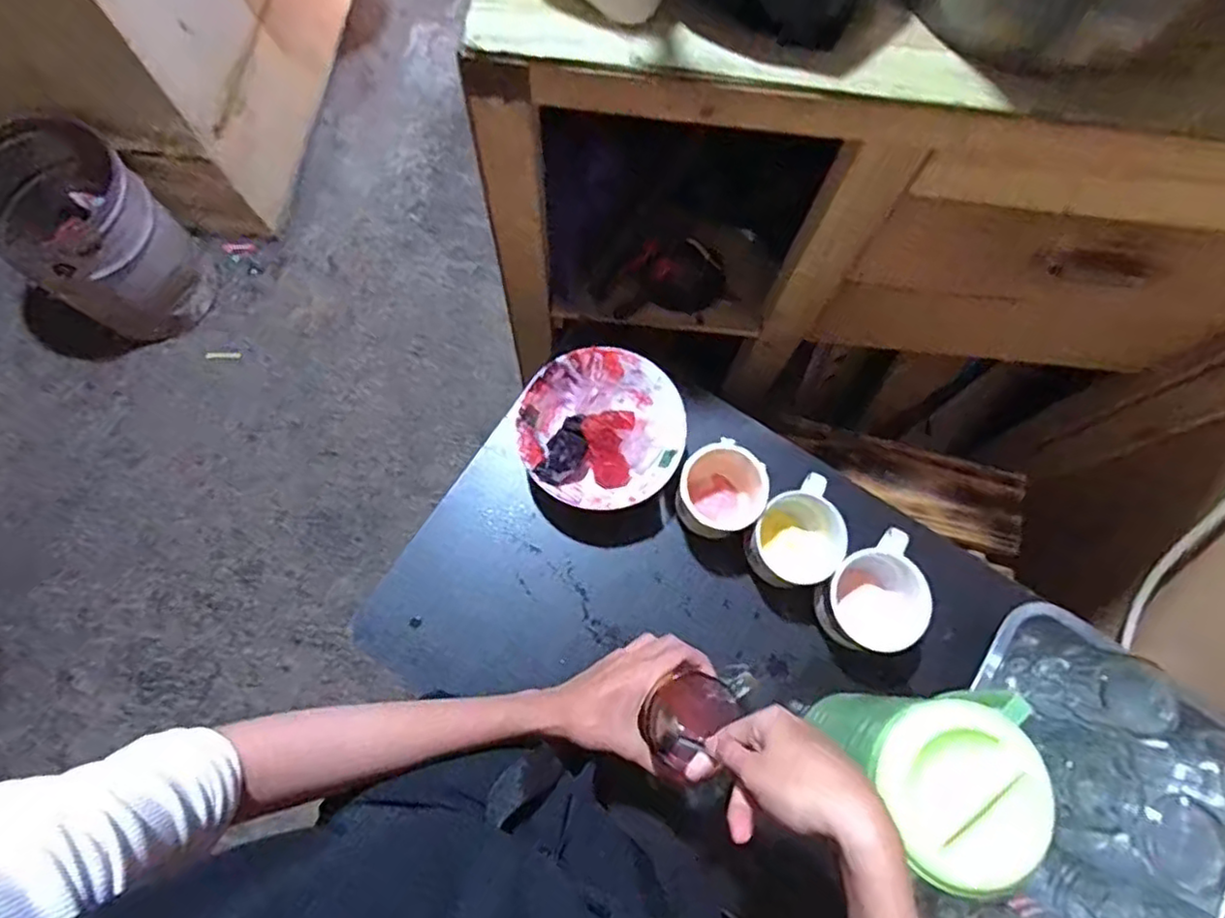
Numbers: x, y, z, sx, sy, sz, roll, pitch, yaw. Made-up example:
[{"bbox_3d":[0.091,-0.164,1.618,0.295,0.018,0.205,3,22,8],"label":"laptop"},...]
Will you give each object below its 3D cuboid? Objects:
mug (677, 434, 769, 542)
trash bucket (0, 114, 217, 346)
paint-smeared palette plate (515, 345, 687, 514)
[{"bbox_3d":[0.102,0.029,0.628,0.080,0.071,0.073,-30,76,-9],"label":"mug"},{"bbox_3d":[-1.030,-0.445,1.330,0.322,0.314,0.271,37,77,10],"label":"trash bucket"},{"bbox_3d":[-0.009,-0.026,0.641,0.153,0.050,0.151,-43,78,-12],"label":"paint-smeared palette plate"}]

